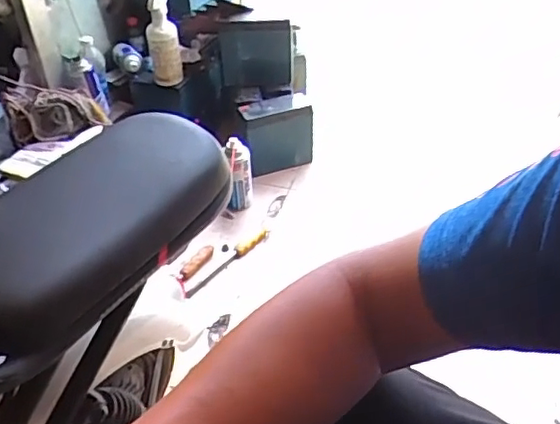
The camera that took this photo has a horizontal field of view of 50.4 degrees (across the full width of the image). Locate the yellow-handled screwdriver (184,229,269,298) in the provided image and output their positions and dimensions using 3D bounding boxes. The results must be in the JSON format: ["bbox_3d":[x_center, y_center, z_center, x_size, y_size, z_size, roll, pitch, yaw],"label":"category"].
[{"bbox_3d":[-0.112,0.108,1.287,0.026,0.020,0.250,29,51,31],"label":"yellow-handled screwdriver"}]

